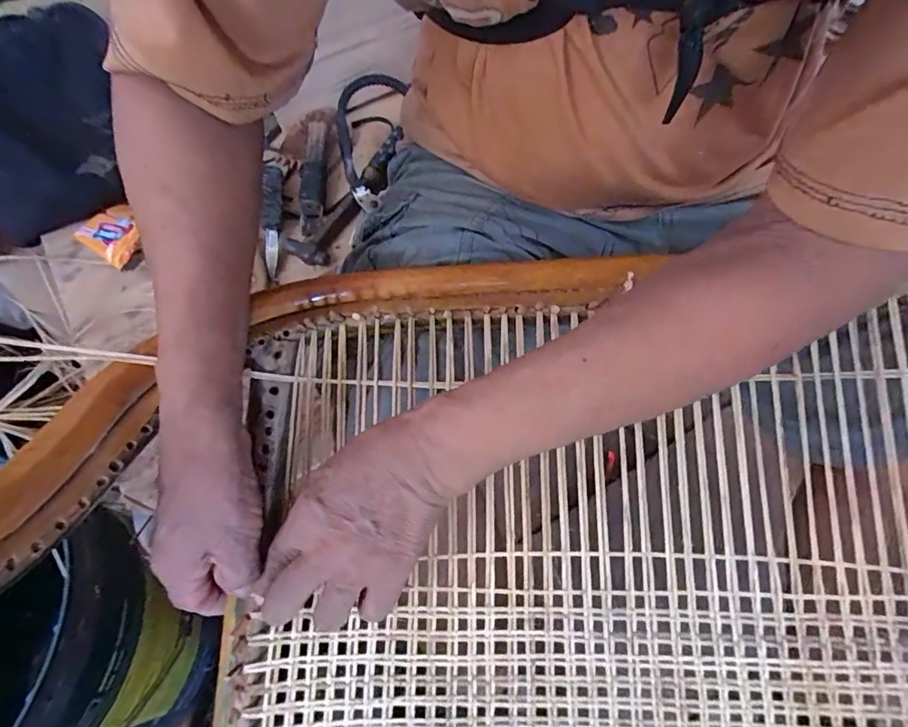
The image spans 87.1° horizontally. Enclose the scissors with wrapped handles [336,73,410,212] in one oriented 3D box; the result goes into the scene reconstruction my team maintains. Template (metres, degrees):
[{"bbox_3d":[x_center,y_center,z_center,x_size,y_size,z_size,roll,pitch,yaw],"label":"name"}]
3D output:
[{"bbox_3d":[-0.097,-0.262,0.562,0.075,0.026,0.182,-2,76,1],"label":"scissors with wrapped handles"}]

